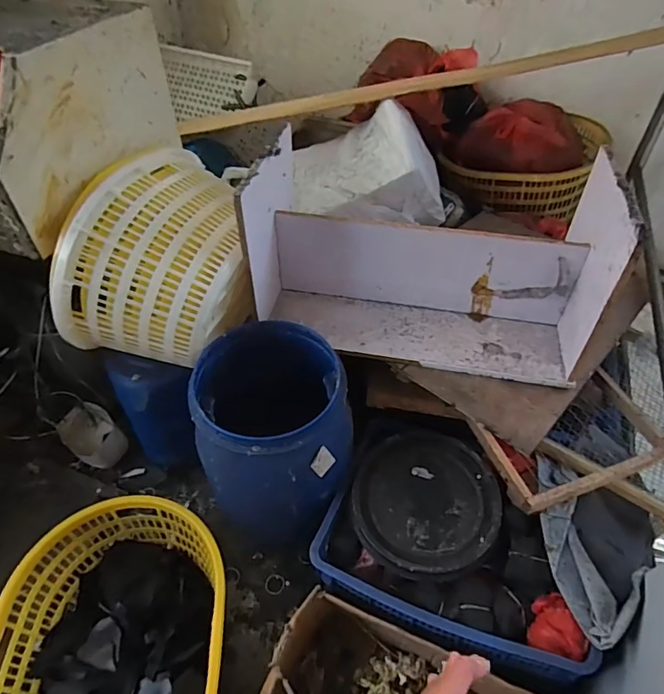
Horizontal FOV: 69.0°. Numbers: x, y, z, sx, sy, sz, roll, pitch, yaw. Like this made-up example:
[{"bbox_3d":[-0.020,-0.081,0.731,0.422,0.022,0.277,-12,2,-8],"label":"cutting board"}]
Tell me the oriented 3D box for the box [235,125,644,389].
[{"bbox_3d":[0.222,-0.213,1.190,0.803,0.396,0.364,12,48,10],"label":"box"}]

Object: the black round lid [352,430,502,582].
[{"bbox_3d":[0.219,0.354,1.126,0.322,0.040,0.326,0,47,0],"label":"black round lid"}]

